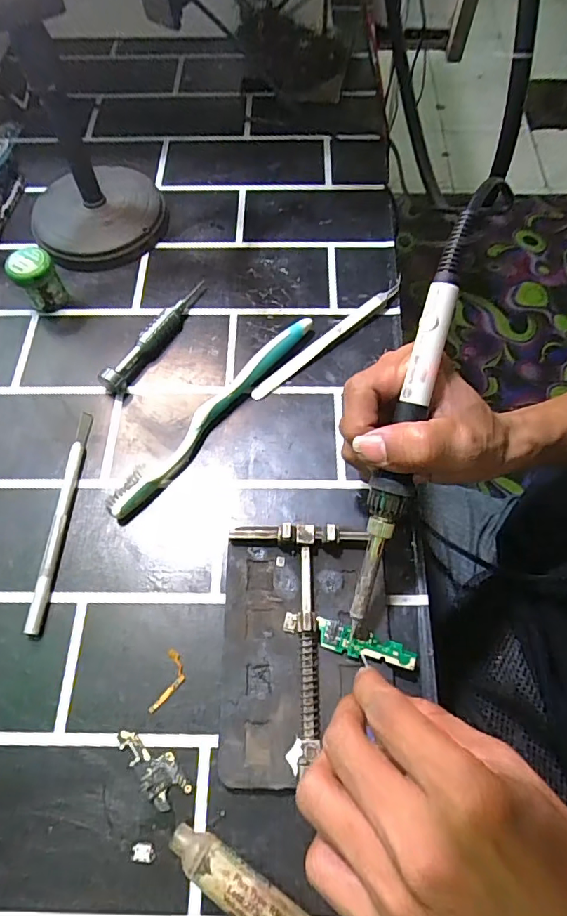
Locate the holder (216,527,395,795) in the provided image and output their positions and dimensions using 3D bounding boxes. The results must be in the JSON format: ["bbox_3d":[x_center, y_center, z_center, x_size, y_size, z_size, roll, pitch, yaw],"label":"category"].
[{"bbox_3d":[0.010,0.098,0.261,0.087,0.021,0.126,4,64,4],"label":"holder"}]

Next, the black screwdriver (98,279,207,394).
[{"bbox_3d":[-0.089,-0.089,0.357,0.015,0.018,0.109,29,69,16],"label":"black screwdriver"}]

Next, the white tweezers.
[{"bbox_3d":[0.035,-0.089,0.360,0.140,0.009,0.011,-37,68,-15],"label":"white tweezers"}]

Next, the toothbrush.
[{"bbox_3d":[-0.044,-0.032,0.330,0.018,0.013,0.184,36,70,18],"label":"toothbrush"}]

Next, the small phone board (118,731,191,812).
[{"bbox_3d":[-0.065,0.151,0.247,0.019,0.004,0.041,-35,67,-14],"label":"small phone board"}]

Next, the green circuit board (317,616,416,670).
[{"bbox_3d":[0.043,0.098,0.261,0.052,0.004,0.014,14,65,12],"label":"green circuit board"}]

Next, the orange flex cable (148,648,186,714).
[{"bbox_3d":[-0.060,0.119,0.263,0.012,0.004,0.032,13,65,9],"label":"orange flex cable"}]

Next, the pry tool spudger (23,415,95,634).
[{"bbox_3d":[-0.134,0.034,0.303,0.008,0.009,0.138,1,64,3],"label":"pry tool spudger"}]

